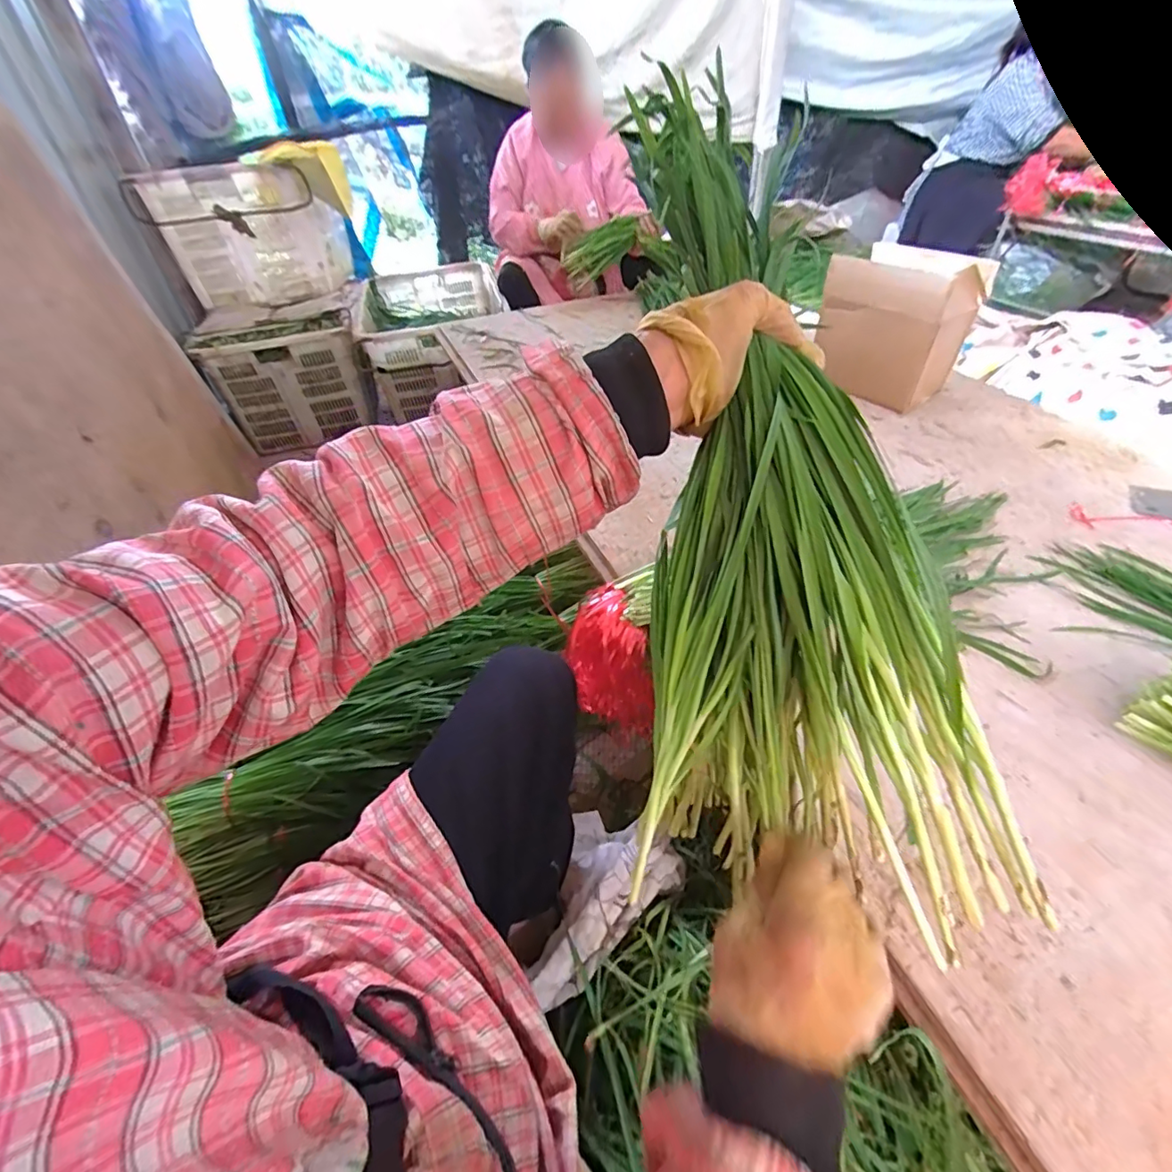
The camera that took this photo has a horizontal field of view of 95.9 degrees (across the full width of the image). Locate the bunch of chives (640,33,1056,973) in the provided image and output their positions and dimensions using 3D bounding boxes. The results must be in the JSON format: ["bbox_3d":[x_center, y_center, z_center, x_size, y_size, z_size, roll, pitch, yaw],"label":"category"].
[{"bbox_3d":[0.096,-0.059,0.321,0.173,0.084,0.485,-10,84,-8],"label":"bunch of chives"}]

